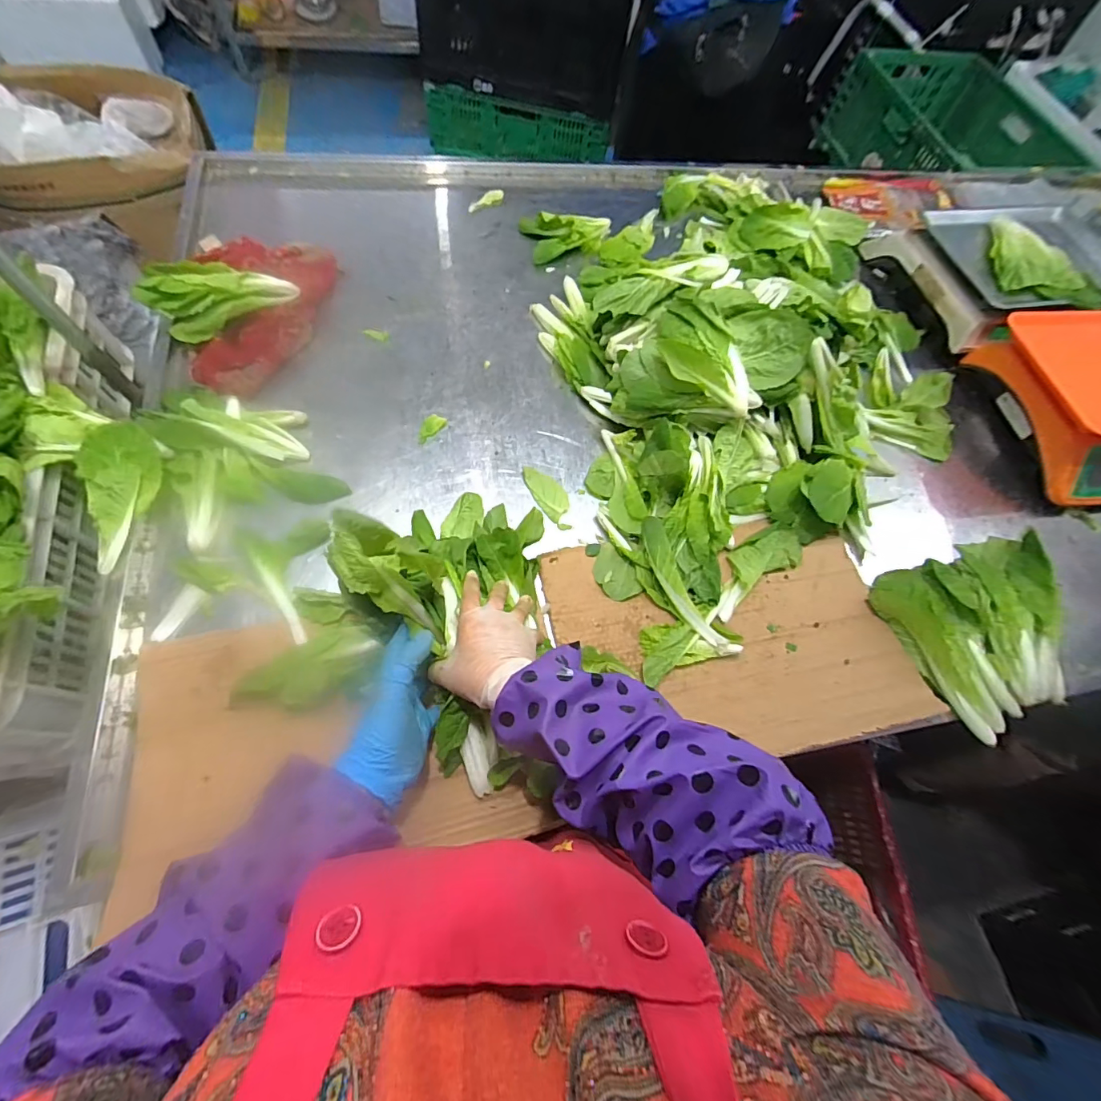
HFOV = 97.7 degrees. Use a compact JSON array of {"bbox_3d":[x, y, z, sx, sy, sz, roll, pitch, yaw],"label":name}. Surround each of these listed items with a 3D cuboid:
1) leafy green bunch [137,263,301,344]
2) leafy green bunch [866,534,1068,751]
[{"bbox_3d":[-0.453,-0.357,0.659,0.182,0.053,0.082,-33,73,-19],"label":"leafy green bunch"},{"bbox_3d":[0.543,0.094,0.594,0.177,0.085,0.210,-16,65,-15],"label":"leafy green bunch"}]

